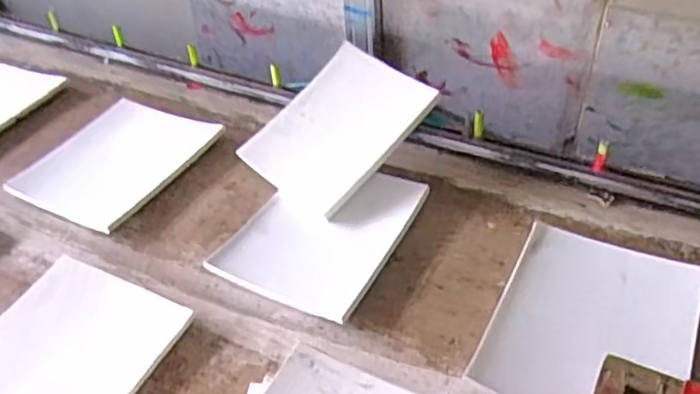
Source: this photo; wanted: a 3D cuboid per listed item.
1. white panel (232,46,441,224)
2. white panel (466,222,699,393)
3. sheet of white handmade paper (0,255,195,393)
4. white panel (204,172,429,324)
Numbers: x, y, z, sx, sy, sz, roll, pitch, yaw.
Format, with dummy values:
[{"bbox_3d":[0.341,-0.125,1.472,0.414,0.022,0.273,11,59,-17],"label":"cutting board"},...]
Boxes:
[{"bbox_3d":[-0.023,-0.110,1.000,0.199,0.026,0.254,35,81,24],"label":"white panel"},{"bbox_3d":[0.289,0.150,0.768,0.216,0.030,0.265,18,51,22],"label":"white panel"},{"bbox_3d":[-0.357,0.196,0.766,0.224,0.017,0.271,17,50,21],"label":"sheet of white handmade paper"},{"bbox_3d":[-0.037,0.046,0.910,0.204,0.022,0.254,20,51,23],"label":"white panel"}]

